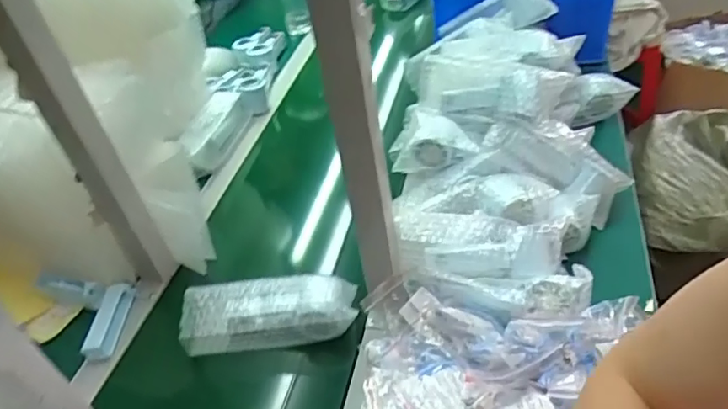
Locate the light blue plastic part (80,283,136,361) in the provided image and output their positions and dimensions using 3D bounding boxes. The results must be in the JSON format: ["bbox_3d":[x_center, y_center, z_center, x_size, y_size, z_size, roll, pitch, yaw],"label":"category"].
[{"bbox_3d":[-0.340,0.155,0.735,0.030,0.028,0.110,0,48,4],"label":"light blue plastic part"}]

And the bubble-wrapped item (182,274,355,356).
[{"bbox_3d":[-0.118,0.132,0.684,0.210,0.058,0.077,-7,48,-3],"label":"bubble-wrapped item"}]

